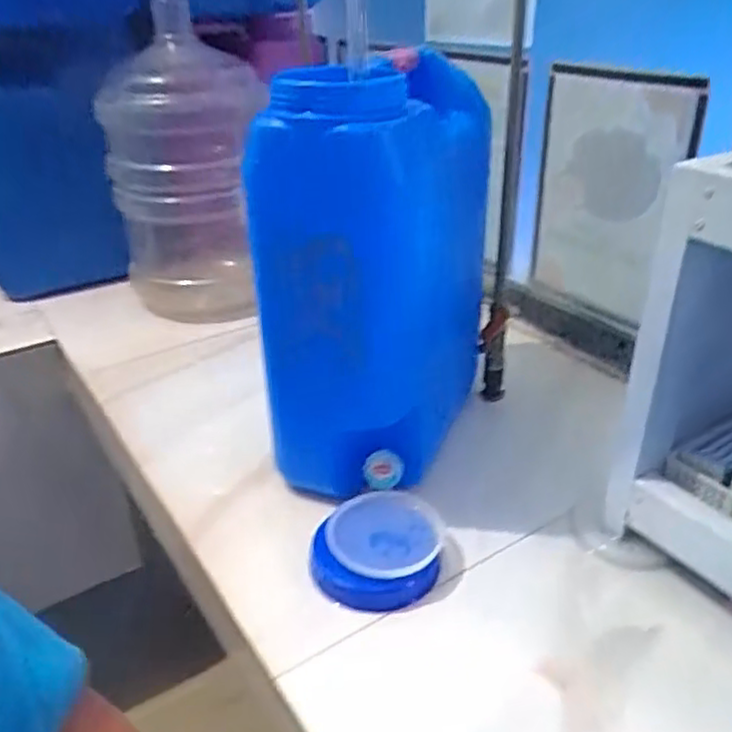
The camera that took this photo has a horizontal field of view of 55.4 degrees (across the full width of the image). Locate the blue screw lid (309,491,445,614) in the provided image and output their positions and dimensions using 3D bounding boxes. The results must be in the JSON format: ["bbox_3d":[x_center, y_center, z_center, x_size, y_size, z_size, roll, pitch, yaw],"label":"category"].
[{"bbox_3d":[0.011,0.171,0.662,0.118,0.036,0.116,-1,30,1],"label":"blue screw lid"}]

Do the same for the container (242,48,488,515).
[{"bbox_3d":[0.023,-0.109,0.746,0.171,0.391,0.286,9,32,18],"label":"container"}]

